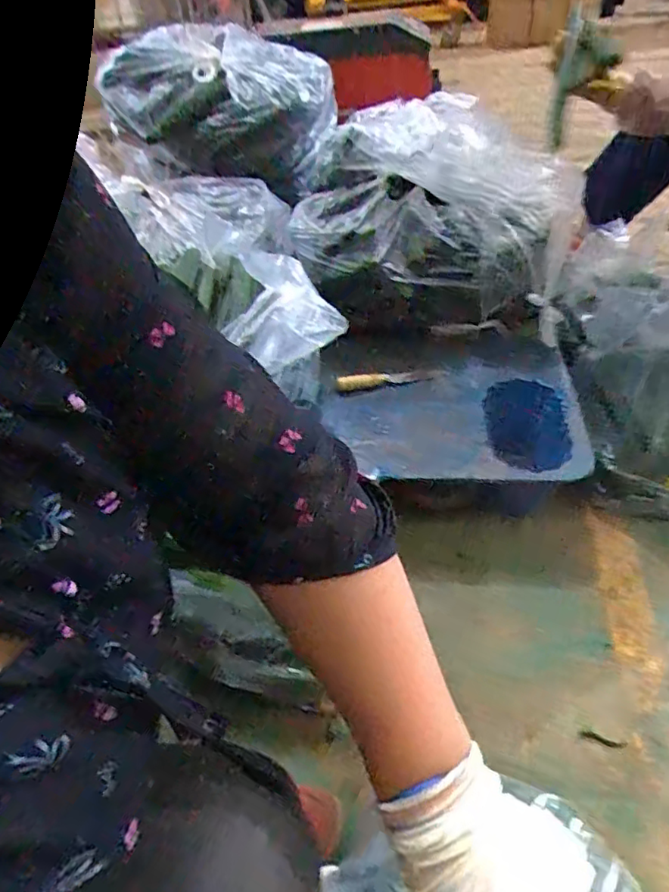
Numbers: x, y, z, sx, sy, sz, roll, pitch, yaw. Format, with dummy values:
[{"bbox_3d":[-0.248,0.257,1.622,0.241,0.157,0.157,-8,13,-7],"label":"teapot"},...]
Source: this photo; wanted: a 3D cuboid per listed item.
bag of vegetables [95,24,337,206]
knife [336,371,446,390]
[{"bbox_3d":[-0.239,-0.705,1.224,0.435,0.263,0.289,21,51,26],"label":"bag of vegetables"},{"bbox_3d":[0.093,-0.116,0.984,0.189,0.018,0.028,-9,42,-22],"label":"knife"}]

